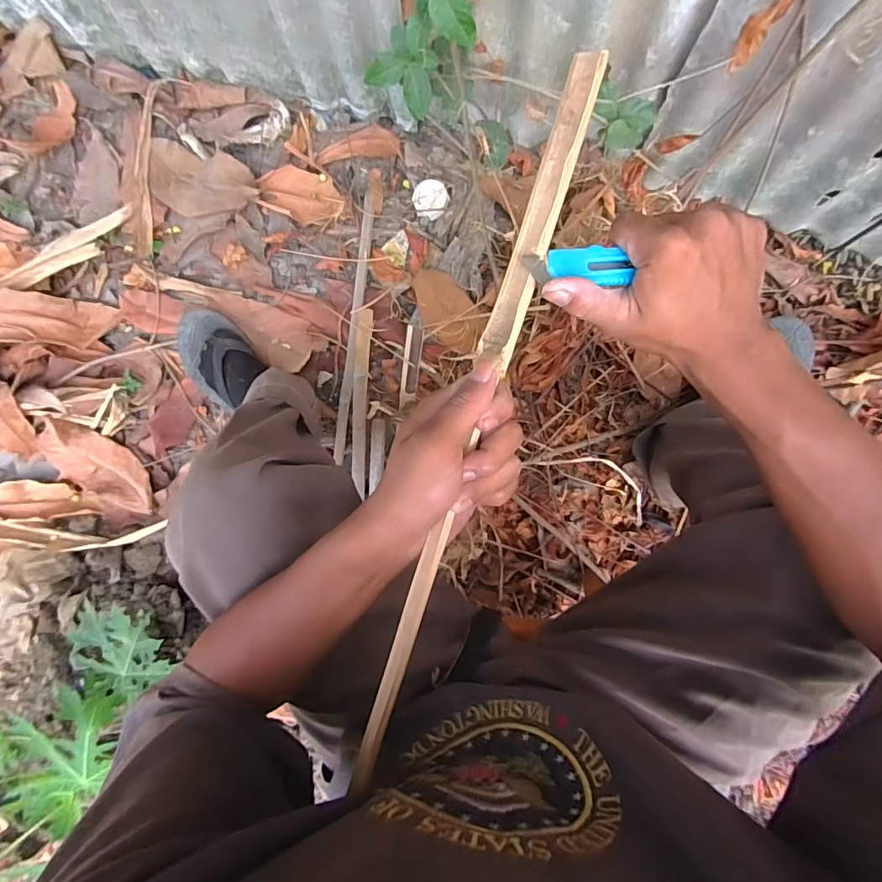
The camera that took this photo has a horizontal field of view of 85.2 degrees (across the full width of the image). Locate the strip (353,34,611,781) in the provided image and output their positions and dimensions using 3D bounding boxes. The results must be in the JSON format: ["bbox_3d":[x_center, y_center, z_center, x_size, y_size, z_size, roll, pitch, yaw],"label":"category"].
[{"bbox_3d":[0.015,0.002,0.284,0.020,0.008,0.448,18,95,4],"label":"strip"}]

